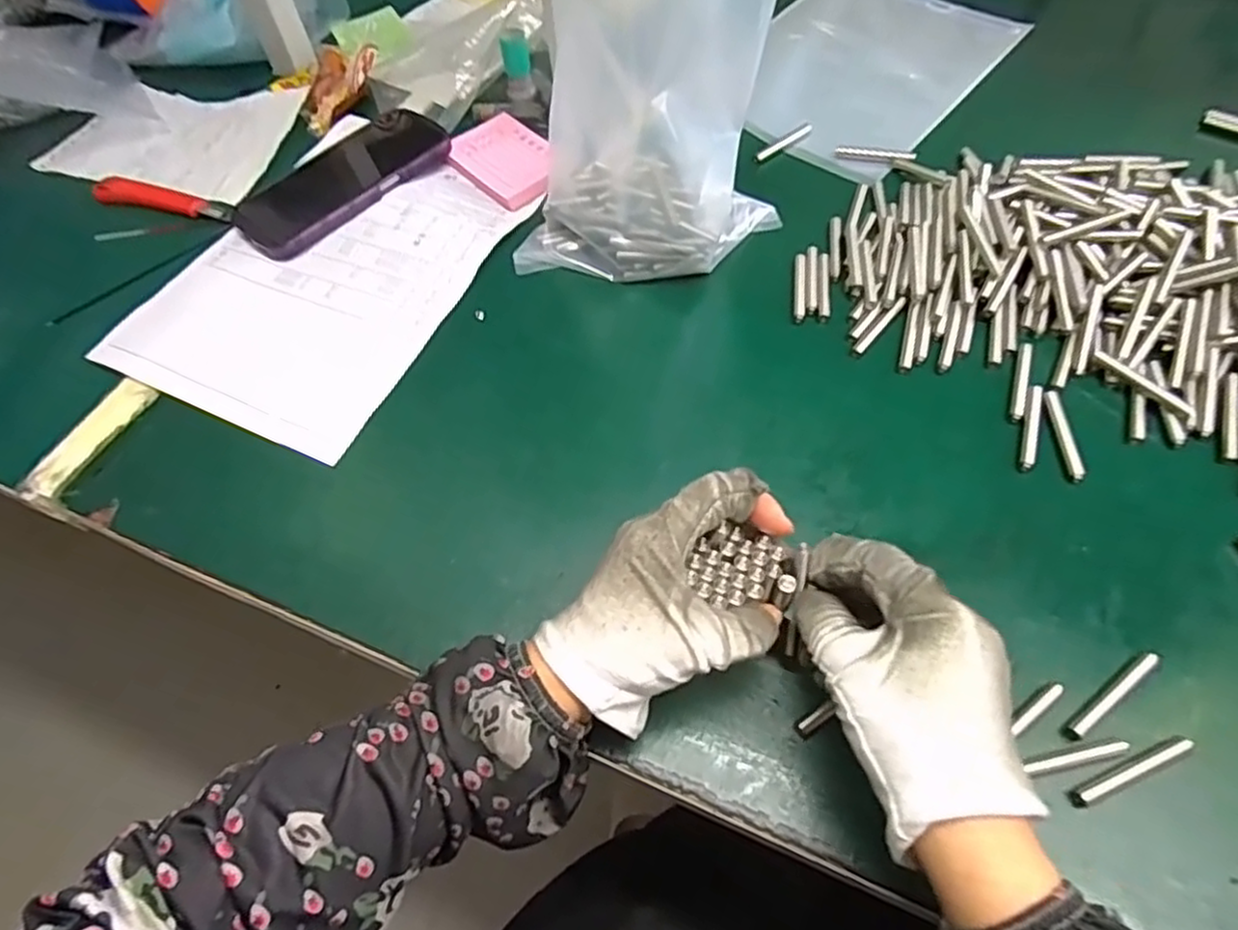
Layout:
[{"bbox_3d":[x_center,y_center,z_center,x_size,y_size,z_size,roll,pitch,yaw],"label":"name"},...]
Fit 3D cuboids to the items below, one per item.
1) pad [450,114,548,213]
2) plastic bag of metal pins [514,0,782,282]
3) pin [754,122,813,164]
[{"bbox_3d":[-0.087,-0.241,0.559,0.067,0.009,0.103,-34,61,-16],"label":"pad"},{"bbox_3d":[0.015,-0.211,0.428,0.179,0.200,0.081,-8,57,-1],"label":"plastic bag of metal pins"},{"bbox_3d":[0.129,-0.251,0.554,0.062,0.006,0.010,-35,61,-17],"label":"pin"}]

